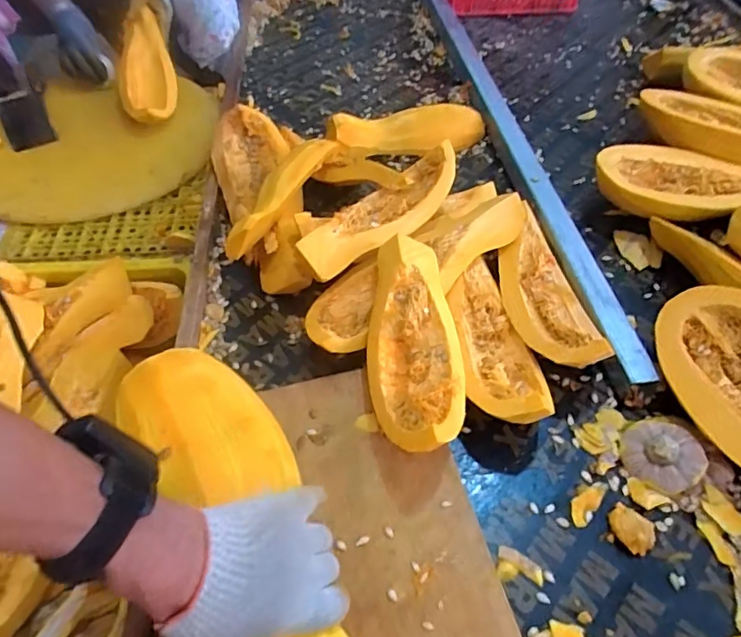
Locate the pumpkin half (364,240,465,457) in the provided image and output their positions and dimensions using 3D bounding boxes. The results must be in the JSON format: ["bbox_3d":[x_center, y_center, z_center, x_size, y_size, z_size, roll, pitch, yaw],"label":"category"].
[{"bbox_3d":[0.049,0.025,0.620,0.105,0.073,0.297,-1,52,-1],"label":"pumpkin half"}]

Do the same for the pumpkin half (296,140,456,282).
[{"bbox_3d":[0.021,-0.146,0.756,0.105,0.068,0.292,31,57,22],"label":"pumpkin half"}]

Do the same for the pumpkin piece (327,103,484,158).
[{"bbox_3d":[0.066,-0.337,0.964,0.287,0.057,0.073,-5,51,-6],"label":"pumpkin piece"}]

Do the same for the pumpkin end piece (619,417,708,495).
[{"bbox_3d":[0.323,0.150,0.594,0.080,0.029,0.081,1,51,-1],"label":"pumpkin end piece"}]

